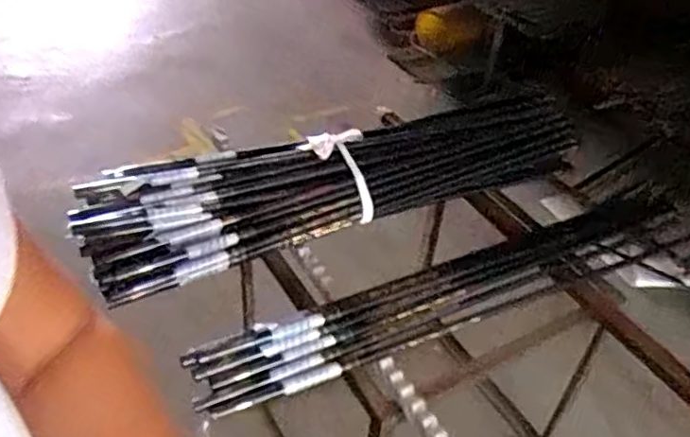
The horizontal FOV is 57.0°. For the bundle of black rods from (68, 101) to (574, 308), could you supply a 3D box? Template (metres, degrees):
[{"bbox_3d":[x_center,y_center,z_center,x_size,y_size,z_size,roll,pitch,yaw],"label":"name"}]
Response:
[{"bbox_3d":[0.017,-0.084,1.198,0.987,0.111,0.223,-15,44,-22],"label":"bundle of black rods"}]

